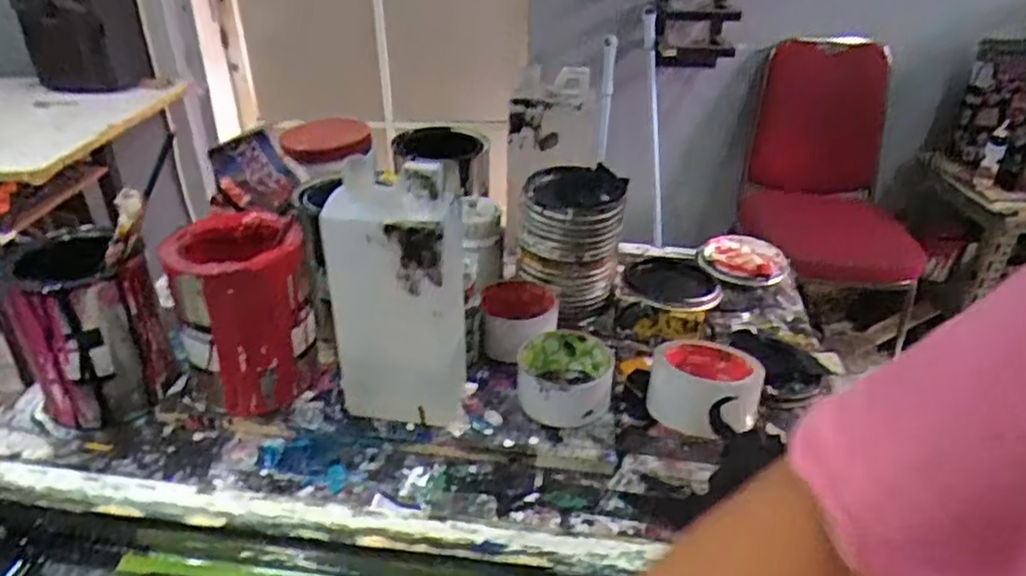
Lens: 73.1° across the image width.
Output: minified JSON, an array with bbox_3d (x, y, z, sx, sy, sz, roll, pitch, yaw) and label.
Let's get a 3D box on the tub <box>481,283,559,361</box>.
[{"bbox_3d":[0.008,0.029,0.681,0.077,0.049,0.072,1,32,0],"label":"tub"}]

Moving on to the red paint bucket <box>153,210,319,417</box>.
[{"bbox_3d":[-0.232,0.027,0.609,0.107,0.158,0.111,-8,33,-15],"label":"red paint bucket"}]

